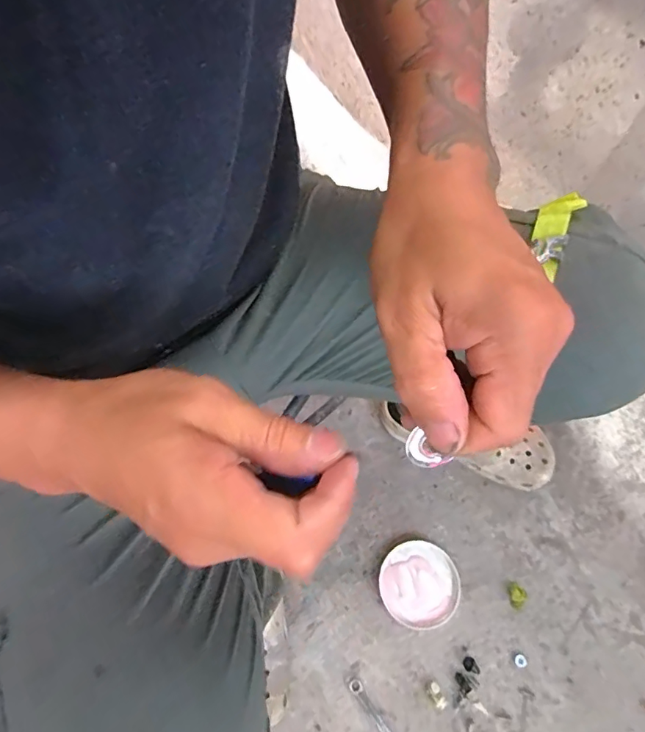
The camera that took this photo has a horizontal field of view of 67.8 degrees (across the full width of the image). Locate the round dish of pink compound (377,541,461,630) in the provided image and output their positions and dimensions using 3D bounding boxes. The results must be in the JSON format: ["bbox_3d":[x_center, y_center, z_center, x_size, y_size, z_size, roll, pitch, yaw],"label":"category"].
[{"bbox_3d":[0.131,0.296,0.653,0.105,0.014,0.104,1,69,-2],"label":"round dish of pink compound"}]

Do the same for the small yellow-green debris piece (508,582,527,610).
[{"bbox_3d":[0.265,0.312,0.652,0.022,0.010,0.034,-7,69,-5],"label":"small yellow-green debris piece"}]

